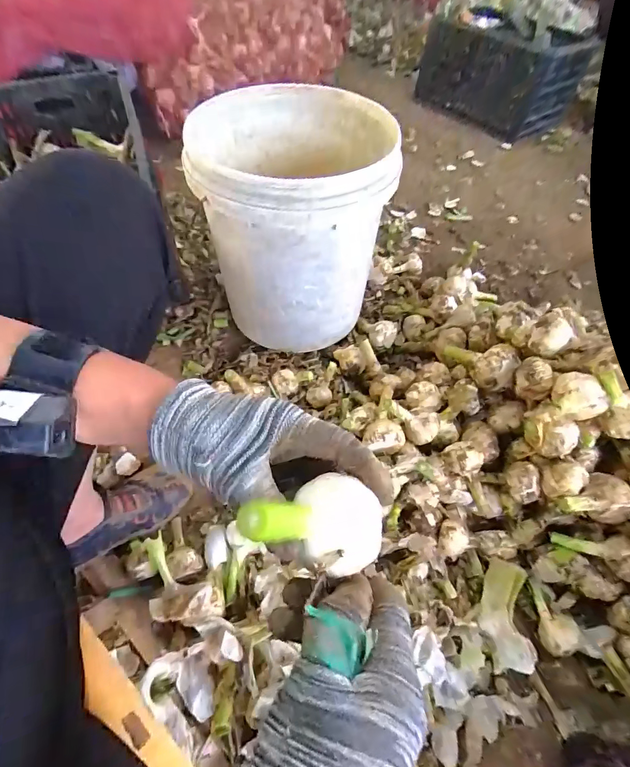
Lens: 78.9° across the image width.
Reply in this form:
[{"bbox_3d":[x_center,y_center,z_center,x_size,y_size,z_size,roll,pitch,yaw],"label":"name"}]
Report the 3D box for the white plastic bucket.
[{"bbox_3d":[-0.030,-0.260,0.637,0.255,0.298,0.293,5,57,0],"label":"white plastic bucket"}]

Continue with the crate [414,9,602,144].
[{"bbox_3d":[0.597,-1.012,1.237,0.248,0.235,0.462,-37,66,-23],"label":"crate"}]

